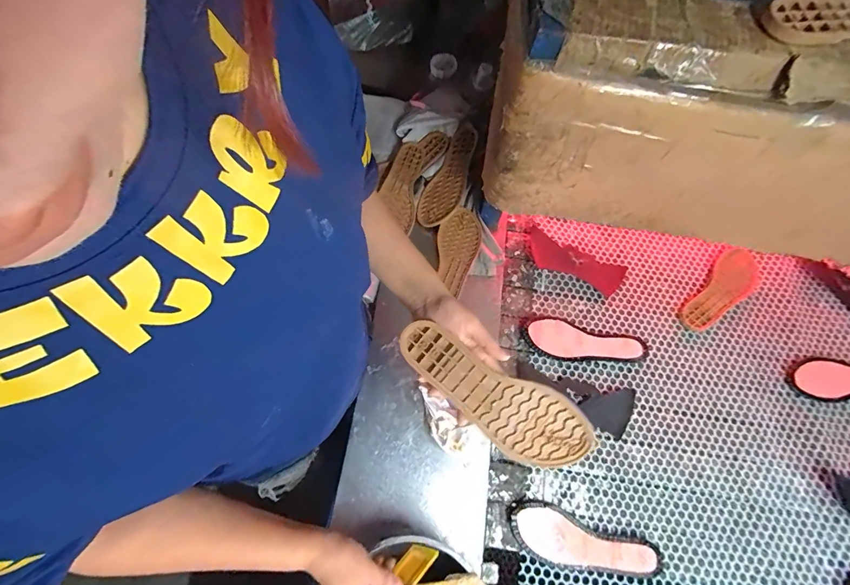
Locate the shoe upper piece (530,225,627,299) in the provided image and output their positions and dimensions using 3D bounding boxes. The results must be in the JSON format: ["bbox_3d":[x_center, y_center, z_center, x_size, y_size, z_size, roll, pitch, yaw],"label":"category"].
[{"bbox_3d":[0.312,-0.063,0.752,0.208,0.022,0.079,25,69,9],"label":"shoe upper piece"}]

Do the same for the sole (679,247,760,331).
[{"bbox_3d":[0.619,-0.007,0.750,0.233,0.009,0.086,-37,75,-13],"label":"sole"}]

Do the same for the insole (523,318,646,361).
[{"bbox_3d":[0.304,0.101,0.690,0.219,0.023,0.076,16,70,5],"label":"insole"}]

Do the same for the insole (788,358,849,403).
[{"bbox_3d":[0.812,0.167,0.682,0.224,0.013,0.077,1,70,-1],"label":"insole"}]

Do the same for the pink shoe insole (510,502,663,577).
[{"bbox_3d":[0.253,0.401,0.569,0.227,0.022,0.076,14,70,4],"label":"pink shoe insole"}]

